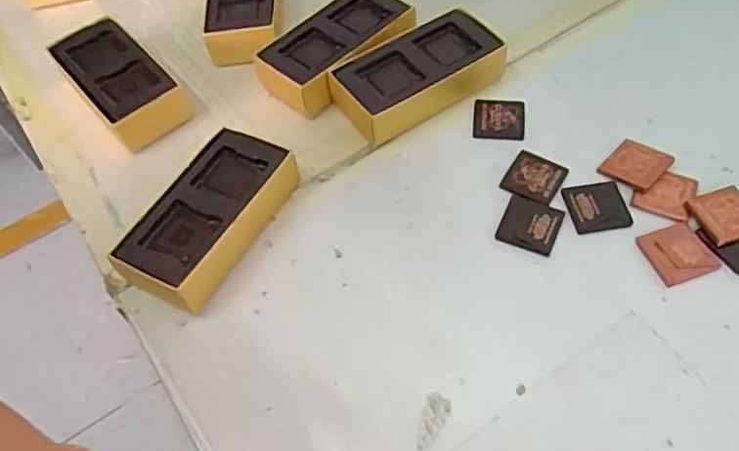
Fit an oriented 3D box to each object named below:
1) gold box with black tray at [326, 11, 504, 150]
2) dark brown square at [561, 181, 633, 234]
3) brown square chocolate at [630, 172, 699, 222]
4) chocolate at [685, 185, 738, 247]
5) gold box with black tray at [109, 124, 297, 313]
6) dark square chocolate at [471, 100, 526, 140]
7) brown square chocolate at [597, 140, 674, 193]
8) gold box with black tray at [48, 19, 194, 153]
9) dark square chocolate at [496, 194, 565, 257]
[{"bbox_3d":[0.036,-0.105,0.432,0.114,0.031,0.058,-30,58,-16],"label":"gold box with black tray"},{"bbox_3d":[0.139,-0.012,0.379,0.036,0.004,0.036,-8,55,0],"label":"dark brown square"},{"bbox_3d":[0.182,-0.020,0.381,0.031,0.004,0.035,24,60,20],"label":"brown square chocolate"},{"bbox_3d":[0.208,-0.005,0.363,0.033,0.007,0.034,-18,55,-7],"label":"chocolate"},{"bbox_3d":[-0.094,-0.005,0.380,0.059,0.036,0.111,22,60,19],"label":"gold box with black tray"},{"bbox_3d":[0.089,-0.073,0.425,0.035,0.005,0.035,5,56,8],"label":"dark square chocolate"},{"bbox_3d":[0.168,-0.039,0.391,0.033,0.004,0.035,37,65,26],"label":"brown square chocolate"},{"bbox_3d":[-0.183,-0.105,0.454,0.055,0.036,0.116,-35,59,-18],"label":"gold box with black tray"},{"bbox_3d":[0.098,-0.001,0.377,0.034,0.004,0.034,21,59,18],"label":"dark square chocolate"}]

